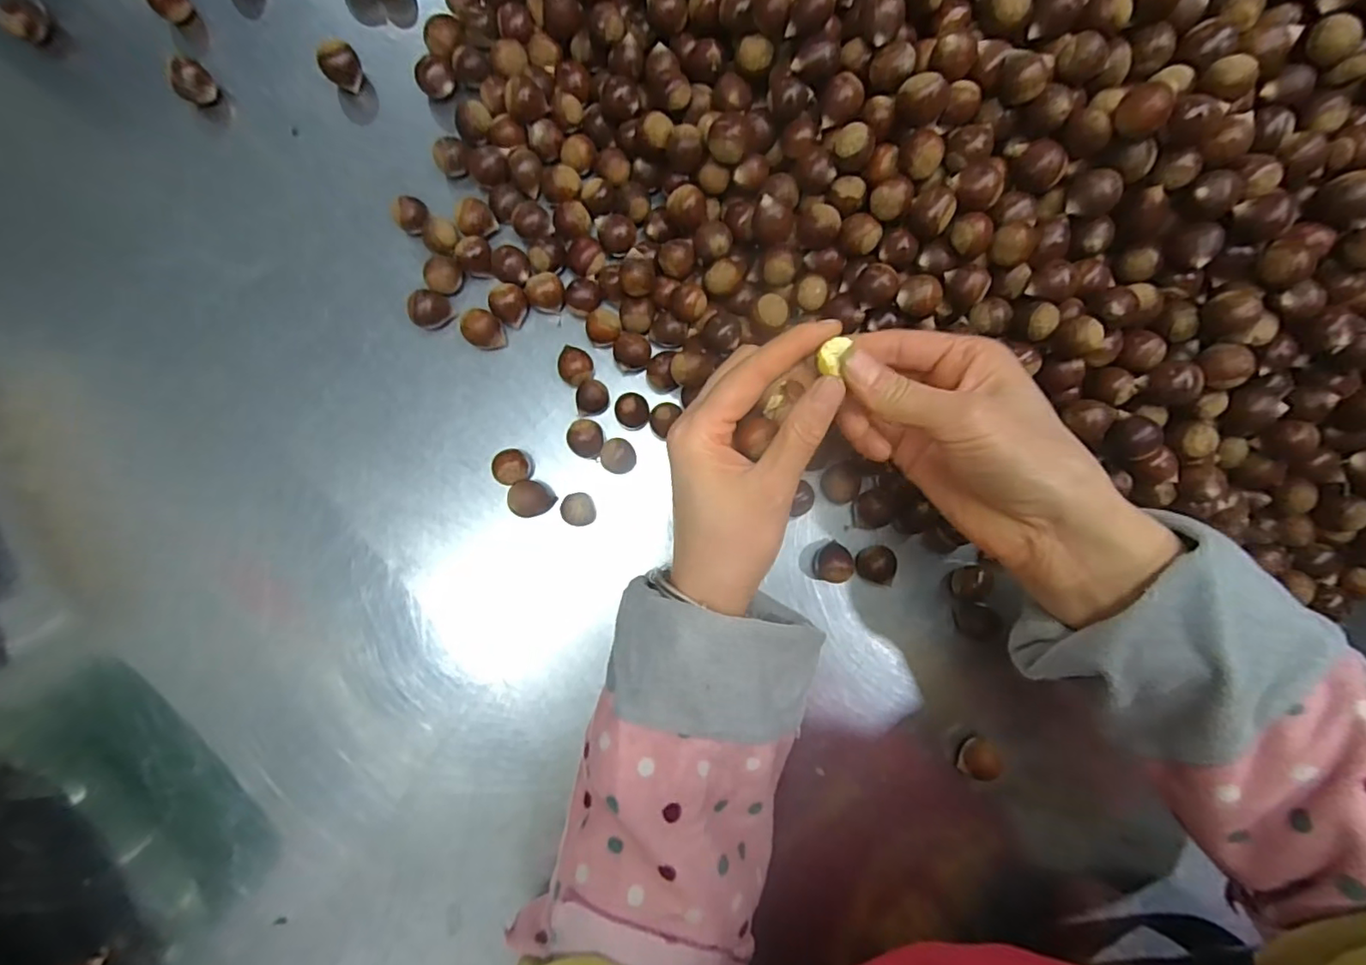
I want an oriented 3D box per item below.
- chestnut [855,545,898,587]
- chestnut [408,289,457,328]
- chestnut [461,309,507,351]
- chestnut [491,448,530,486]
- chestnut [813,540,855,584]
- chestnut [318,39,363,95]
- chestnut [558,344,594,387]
[{"bbox_3d":[0.117,0.049,0.349,0.021,0.015,0.021,0,87,-1],"label":"chestnut"},{"bbox_3d":[-0.153,-0.104,0.351,0.020,0.019,0.022,0,87,-1],"label":"chestnut"},{"bbox_3d":[-0.121,-0.092,0.352,0.022,0.019,0.021,0,87,-1],"label":"chestnut"},{"bbox_3d":[-0.102,-0.009,0.349,0.021,0.019,0.020,0,87,-1],"label":"chestnut"},{"bbox_3d":[0.091,0.048,0.348,0.019,0.020,0.023,22,86,0],"label":"chestnut"},{"bbox_3d":[-0.211,-0.257,0.359,0.022,0.020,0.021,0,87,-1],"label":"chestnut"},{"bbox_3d":[-0.065,-0.071,0.352,0.020,0.016,0.025,-26,87,-3],"label":"chestnut"}]

